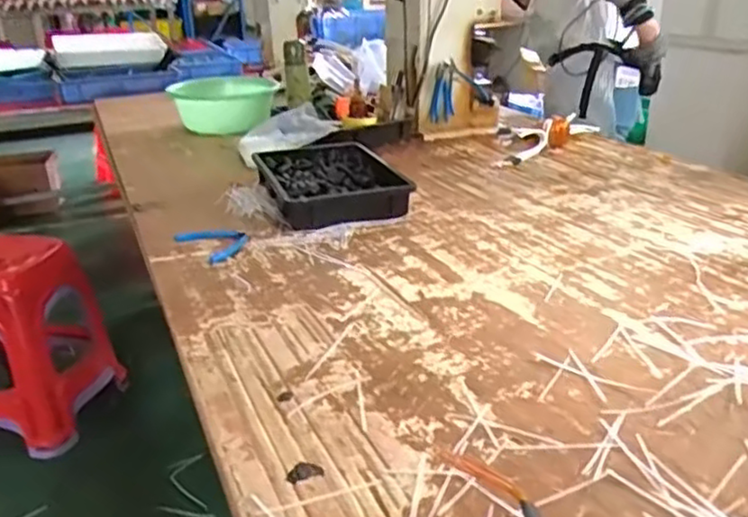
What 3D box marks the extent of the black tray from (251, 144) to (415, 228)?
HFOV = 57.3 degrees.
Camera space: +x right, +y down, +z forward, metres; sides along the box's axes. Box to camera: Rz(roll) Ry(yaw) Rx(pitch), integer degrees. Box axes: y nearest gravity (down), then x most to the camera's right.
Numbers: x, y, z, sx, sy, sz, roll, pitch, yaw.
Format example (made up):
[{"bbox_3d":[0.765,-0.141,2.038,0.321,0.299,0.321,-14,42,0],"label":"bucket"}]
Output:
[{"bbox_3d":[-0.090,-0.160,1.401,0.267,0.063,0.387,-7,24,-11],"label":"black tray"}]

